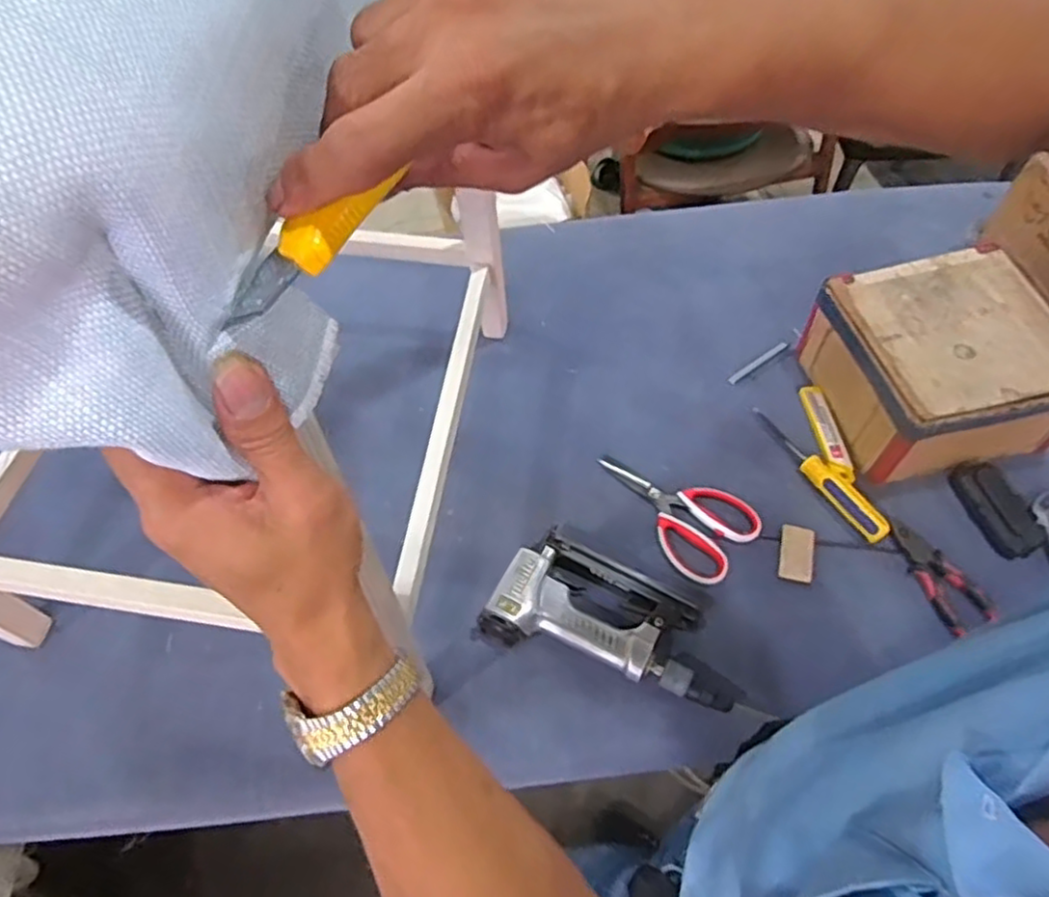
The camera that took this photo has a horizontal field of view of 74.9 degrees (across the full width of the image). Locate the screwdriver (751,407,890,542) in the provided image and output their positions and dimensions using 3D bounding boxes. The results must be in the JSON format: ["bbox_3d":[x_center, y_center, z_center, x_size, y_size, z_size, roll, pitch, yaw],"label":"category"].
[{"bbox_3d":[0.338,0.025,0.795,0.027,0.017,0.200,-29,61,-16],"label":"screwdriver"}]

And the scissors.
[{"bbox_3d":[0.168,0.065,0.783,0.183,0.009,0.107,37,66,22],"label":"scissors"}]

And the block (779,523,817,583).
[{"bbox_3d":[0.300,0.115,0.752,0.036,0.008,0.062,10,59,8],"label":"block"}]

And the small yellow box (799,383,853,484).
[{"bbox_3d":[0.362,-0.020,0.821,0.027,0.010,0.133,-4,58,-1],"label":"small yellow box"}]

